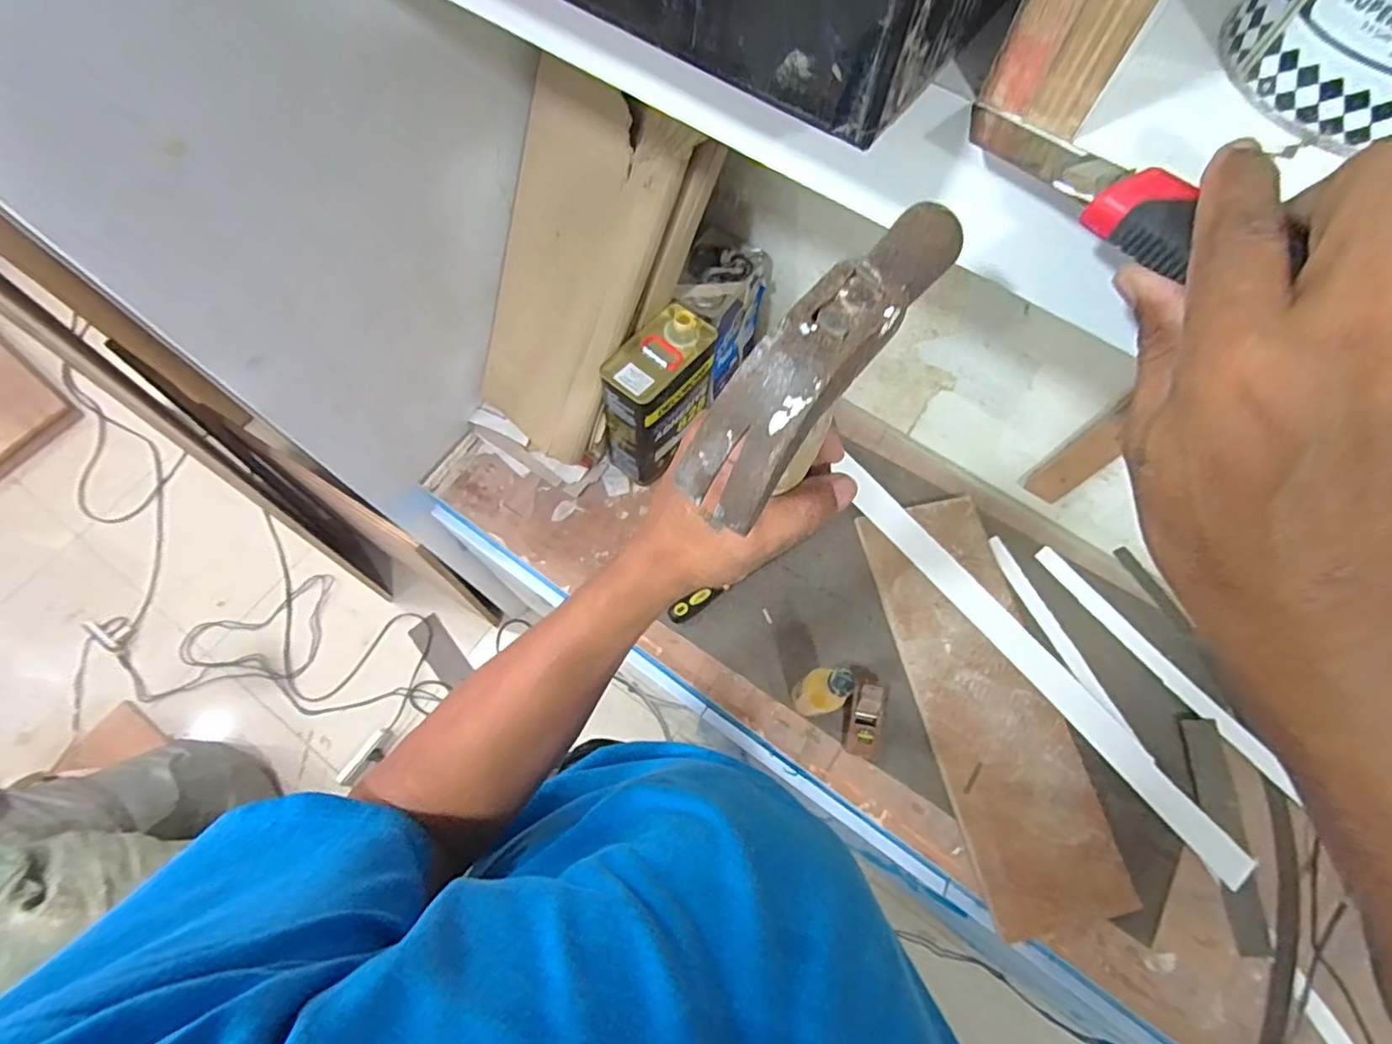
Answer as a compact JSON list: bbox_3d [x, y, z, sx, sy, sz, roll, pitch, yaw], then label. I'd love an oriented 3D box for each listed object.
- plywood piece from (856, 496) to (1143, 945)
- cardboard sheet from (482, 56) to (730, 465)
[{"bbox_3d":[0.428,0.256,0.906,0.203,0.018,0.595,-12,71,-7],"label":"plywood piece"},{"bbox_3d":[-0.156,-0.316,0.835,0.143,0.486,0.236,-21,65,-45],"label":"cardboard sheet"}]

